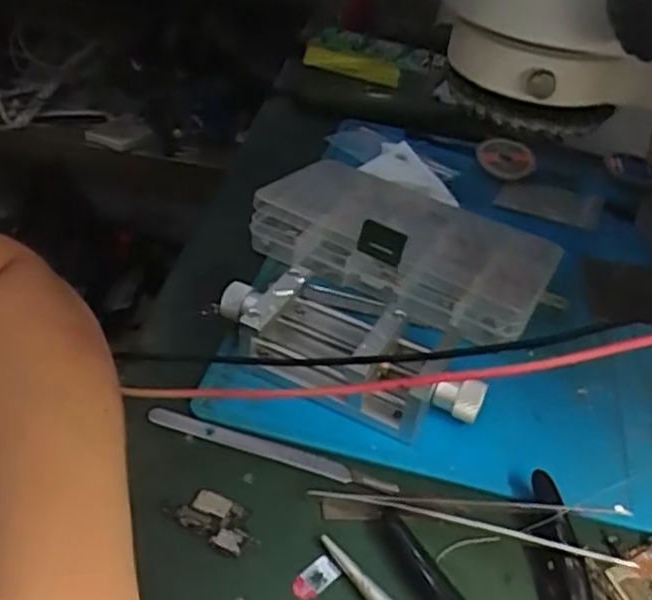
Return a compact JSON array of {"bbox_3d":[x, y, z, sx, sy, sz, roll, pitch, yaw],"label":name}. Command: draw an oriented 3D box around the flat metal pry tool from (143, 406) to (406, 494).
[{"bbox_3d":[-0.025,0.068,0.318,0.116,0.004,0.009,16,49,9],"label":"flat metal pry tool"}]

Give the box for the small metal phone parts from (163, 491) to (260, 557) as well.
[{"bbox_3d":[-0.045,0.089,0.288,0.037,0.004,0.021,26,43,23],"label":"small metal phone parts"}]

